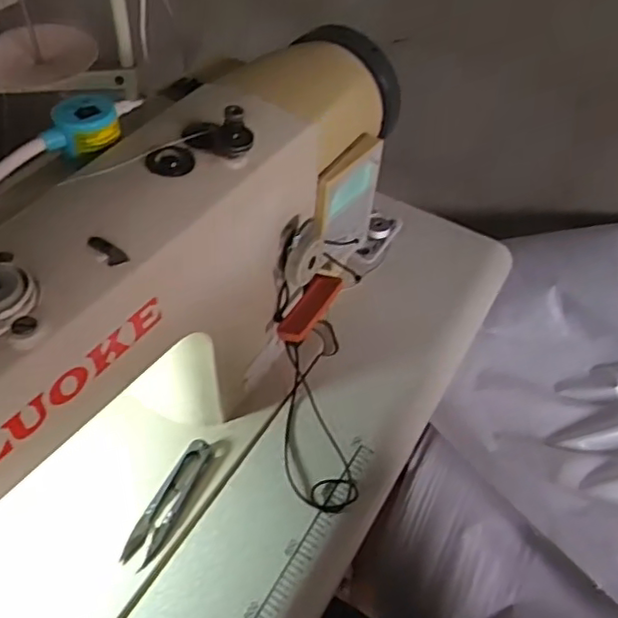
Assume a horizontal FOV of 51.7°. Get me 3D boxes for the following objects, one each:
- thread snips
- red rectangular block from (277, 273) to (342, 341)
[{"bbox_3d":[-0.104,0.140,0.471,0.024,0.008,0.100,19,50,12],"label":"thread snips"},{"bbox_3d":[0.000,-0.001,0.513,0.022,0.010,0.066,30,68,20],"label":"red rectangular block"}]

